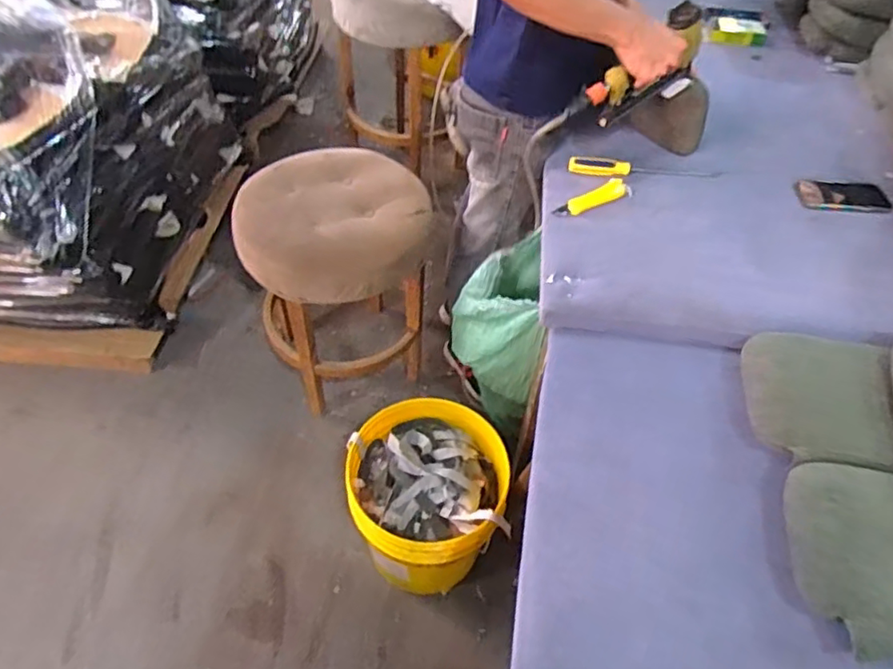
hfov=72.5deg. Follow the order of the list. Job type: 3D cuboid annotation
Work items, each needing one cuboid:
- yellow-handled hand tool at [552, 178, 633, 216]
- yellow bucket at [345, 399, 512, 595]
[{"bbox_3d":[0.265,-0.249,1.107,0.158,0.018,0.046,-22,54,-20],"label":"yellow-handled hand tool"},{"bbox_3d":[-0.032,0.363,1.368,0.326,0.350,0.335,1,50,-2],"label":"yellow bucket"}]

